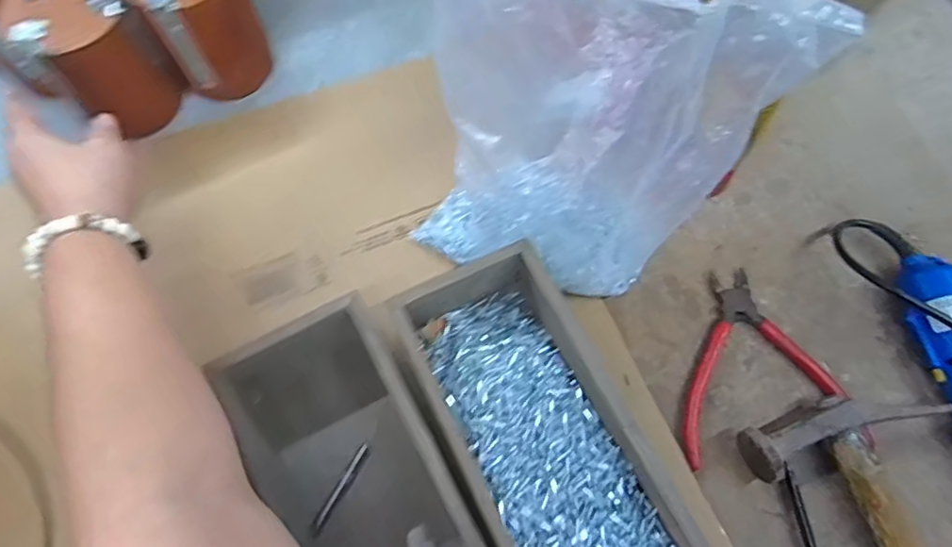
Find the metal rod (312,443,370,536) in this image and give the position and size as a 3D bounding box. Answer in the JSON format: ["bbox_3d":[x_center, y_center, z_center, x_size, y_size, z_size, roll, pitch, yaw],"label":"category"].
[{"bbox_3d":[-0.086,0.135,0.368,0.008,0.005,0.059,28,71,8],"label":"metal rod"}]

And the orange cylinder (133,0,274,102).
[{"bbox_3d":[-0.209,-0.195,0.449,0.076,0.098,0.075,-32,74,-13],"label":"orange cylinder"}]

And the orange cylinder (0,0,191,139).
[{"bbox_3d":[-0.276,-0.159,0.432,0.081,0.095,0.077,38,73,12],"label":"orange cylinder"}]

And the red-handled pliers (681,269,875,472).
[{"bbox_3d":[0.200,0.062,0.418,0.125,0.012,0.134,-4,70,-4],"label":"red-handled pliers"}]

